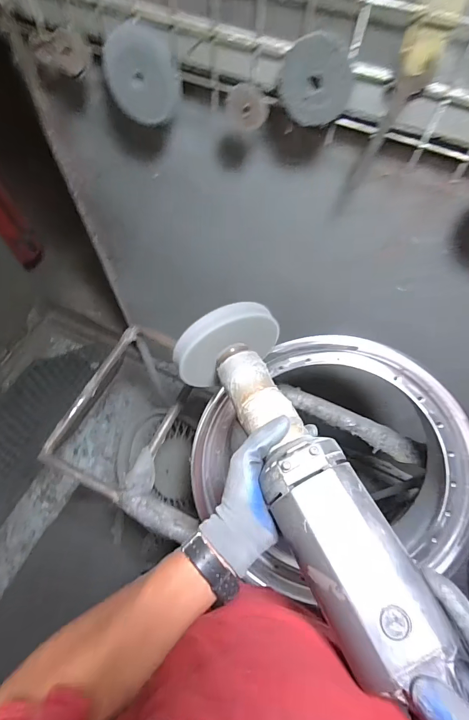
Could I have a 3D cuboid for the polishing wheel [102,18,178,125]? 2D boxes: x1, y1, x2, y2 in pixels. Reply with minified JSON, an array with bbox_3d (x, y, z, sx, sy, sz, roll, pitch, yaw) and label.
[{"bbox_3d":[-0.130,-0.390,0.484,0.108,0.105,0.019,18,64,6],"label":"polishing wheel"}]

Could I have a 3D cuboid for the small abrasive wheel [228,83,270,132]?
[{"bbox_3d":[0.017,-0.331,0.462,0.054,0.048,0.009,31,44,-2],"label":"small abrasive wheel"}]

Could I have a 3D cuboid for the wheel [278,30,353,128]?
[{"bbox_3d":[0.094,-0.323,0.408,0.081,0.083,0.013,22,64,8],"label":"wheel"}]

